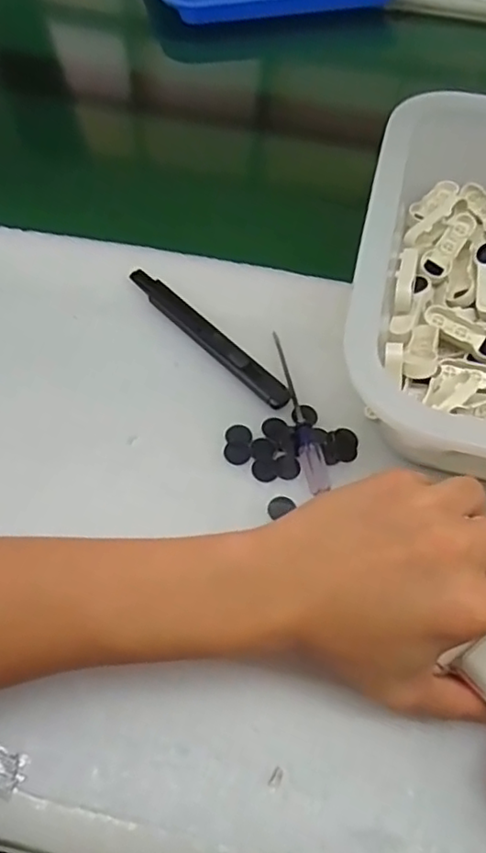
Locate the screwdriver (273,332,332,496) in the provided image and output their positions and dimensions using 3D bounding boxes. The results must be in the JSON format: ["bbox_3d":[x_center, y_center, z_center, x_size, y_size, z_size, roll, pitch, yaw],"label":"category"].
[{"bbox_3d":[0.030,-0.012,0.363,0.012,0.009,0.110,-11,61,-10],"label":"screwdriver"}]

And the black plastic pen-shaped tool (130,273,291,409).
[{"bbox_3d":[-0.024,-0.056,0.387,0.017,0.009,0.136,-38,69,-23],"label":"black plastic pen-shaped tool"}]

